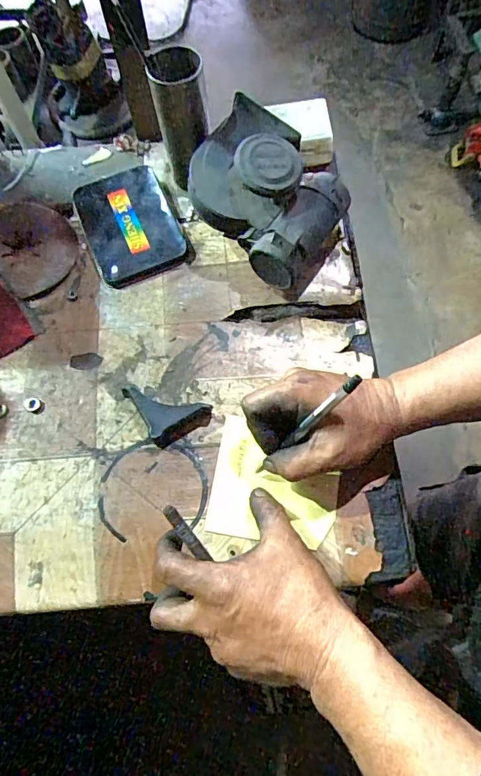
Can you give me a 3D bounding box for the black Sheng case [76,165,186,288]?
[{"bbox_3d":[-0.118,-0.175,0.491,0.095,0.019,0.127,-22,70,-7],"label":"black Sheng case"}]

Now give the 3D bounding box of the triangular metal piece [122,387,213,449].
[{"bbox_3d":[-0.067,0.029,0.407,0.076,0.029,0.039,9,69,5],"label":"triangular metal piece"}]

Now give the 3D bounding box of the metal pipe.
[{"bbox_3d":[-0.057,-0.267,0.466,0.049,0.126,0.048,-5,69,0],"label":"metal pipe"}]

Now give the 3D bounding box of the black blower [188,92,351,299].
[{"bbox_3d":[0.021,-0.176,0.446,0.142,0.099,0.113,32,73,13],"label":"black blower"}]

